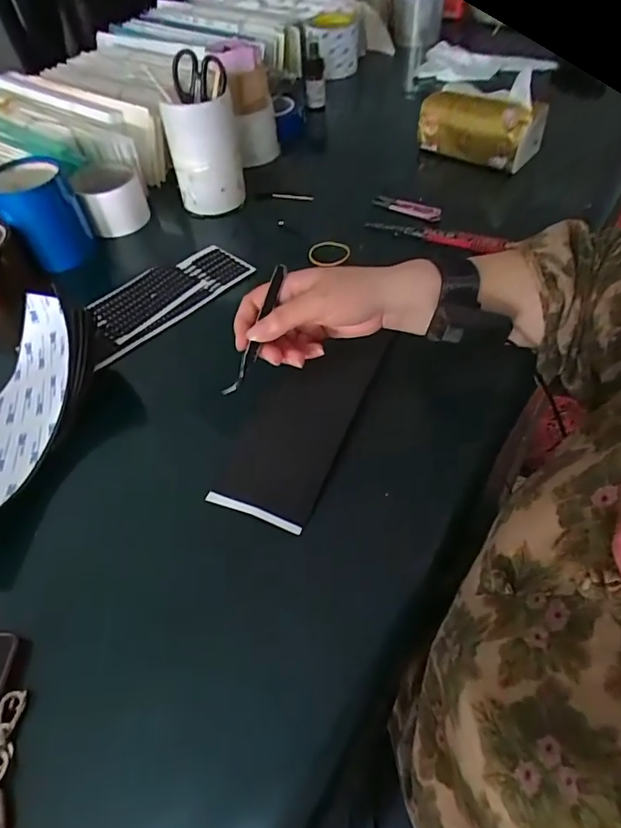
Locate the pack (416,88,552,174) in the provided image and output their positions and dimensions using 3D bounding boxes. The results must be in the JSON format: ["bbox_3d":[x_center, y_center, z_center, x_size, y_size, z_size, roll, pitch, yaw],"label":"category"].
[{"bbox_3d":[0.243,-0.416,0.713,0.172,0.070,0.075,21,57,19],"label":"pack"}]

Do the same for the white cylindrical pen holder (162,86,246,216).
[{"bbox_3d":[-0.139,-0.349,0.656,0.088,0.137,0.080,-2,52,3],"label":"white cylindrical pen holder"}]

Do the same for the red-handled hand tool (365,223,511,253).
[{"bbox_3d":[0.155,-0.222,0.607,0.169,0.011,0.023,17,55,17],"label":"red-handled hand tool"}]

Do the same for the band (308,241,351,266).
[{"bbox_3d":[0.022,-0.198,0.606,0.045,0.008,0.048,-2,58,3],"label":"band"}]

